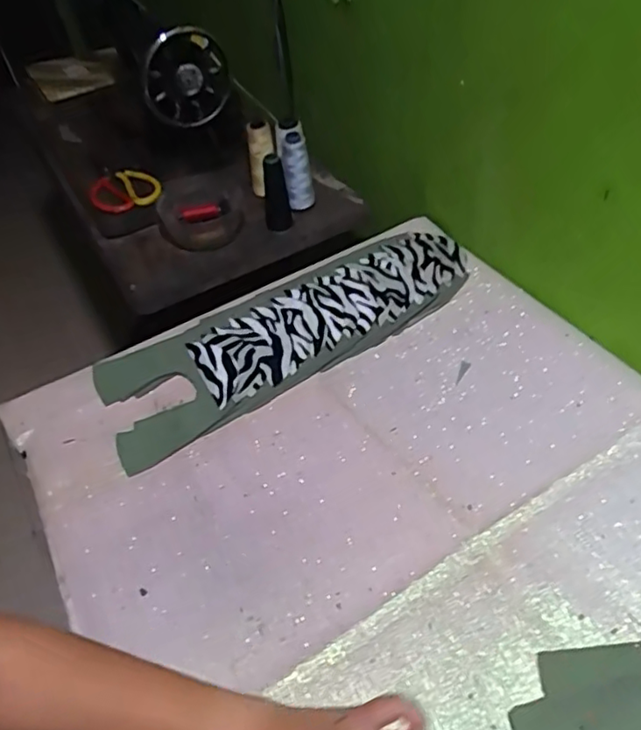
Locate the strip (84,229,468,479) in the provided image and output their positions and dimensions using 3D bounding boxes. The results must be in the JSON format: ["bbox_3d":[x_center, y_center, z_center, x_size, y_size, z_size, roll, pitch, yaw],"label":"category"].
[{"bbox_3d":[-0.027,-0.045,0.741,0.486,0.013,0.147,-27,60,-16],"label":"strip"}]

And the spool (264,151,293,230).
[{"bbox_3d":[-0.067,-0.252,0.872,0.039,0.116,0.040,-8,47,0],"label":"spool"}]

